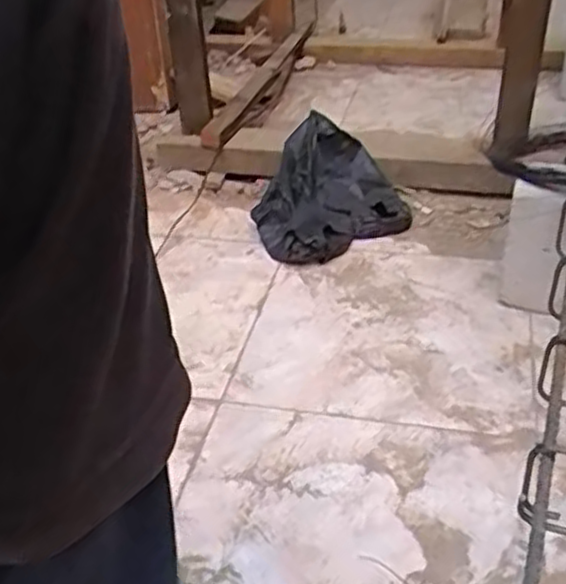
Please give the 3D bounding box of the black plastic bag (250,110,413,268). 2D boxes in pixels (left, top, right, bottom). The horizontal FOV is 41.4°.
[{"bbox_3d":[0.089,-0.177,1.329,0.274,0.126,0.315,1,35,7],"label":"black plastic bag"}]

